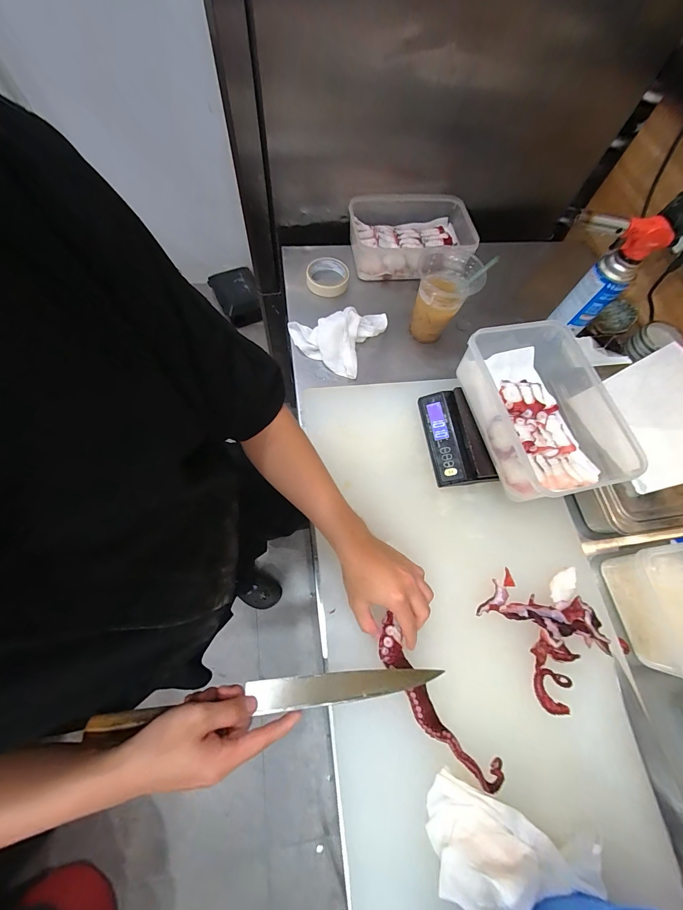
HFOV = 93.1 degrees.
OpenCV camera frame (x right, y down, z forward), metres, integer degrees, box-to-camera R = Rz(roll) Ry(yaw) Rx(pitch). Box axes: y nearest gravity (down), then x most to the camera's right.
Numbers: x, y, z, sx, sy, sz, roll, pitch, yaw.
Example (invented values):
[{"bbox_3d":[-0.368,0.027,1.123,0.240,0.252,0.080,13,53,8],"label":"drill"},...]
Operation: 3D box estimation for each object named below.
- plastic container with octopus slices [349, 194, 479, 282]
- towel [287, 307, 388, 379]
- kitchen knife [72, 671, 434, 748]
[{"bbox_3d":[0.149,-0.450,0.675,0.268,0.077,0.158,2,67,-4],"label":"plastic container with octopus slices"},{"bbox_3d":[-0.007,-0.237,0.599,0.155,0.058,0.155,31,68,10],"label":"towel"},{"bbox_3d":[-0.069,0.261,0.350,0.356,0.016,0.029,-1,68,-10],"label":"kitchen knife"}]

